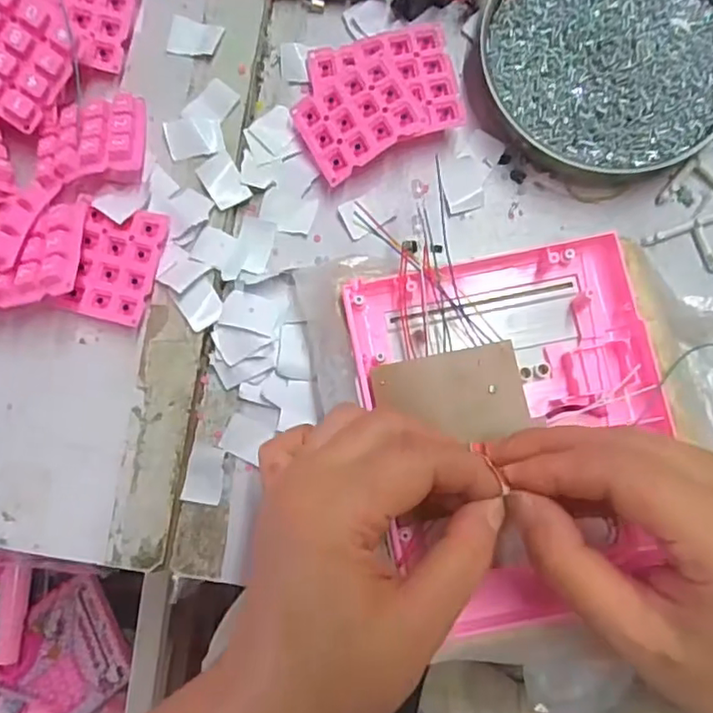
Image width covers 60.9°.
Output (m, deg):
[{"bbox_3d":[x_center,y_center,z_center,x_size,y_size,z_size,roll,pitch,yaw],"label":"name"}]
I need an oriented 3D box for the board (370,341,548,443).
[{"bbox_3d":[0.044,0.019,0.280,0.068,0.010,0.042,-11,83,0],"label":"board"}]

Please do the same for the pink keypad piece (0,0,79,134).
[{"bbox_3d":[-0.171,-0.150,0.298,0.051,0.011,0.058,32,91,-22],"label":"pink keypad piece"}]

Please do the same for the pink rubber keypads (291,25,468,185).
[{"bbox_3d":[0.010,-0.142,0.324,0.088,0.023,0.071,-25,83,-2],"label":"pink rubber keypads"}]

